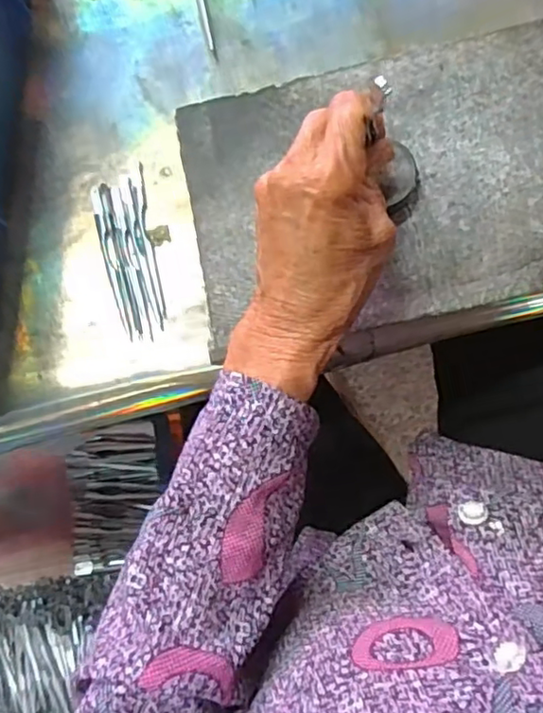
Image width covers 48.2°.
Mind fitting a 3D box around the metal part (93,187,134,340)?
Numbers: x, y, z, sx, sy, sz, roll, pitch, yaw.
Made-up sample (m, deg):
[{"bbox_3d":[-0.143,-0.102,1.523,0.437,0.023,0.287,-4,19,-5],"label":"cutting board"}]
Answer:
[{"bbox_3d":[-0.108,-0.063,0.410,0.009,0.004,0.106,-15,85,4],"label":"metal part"}]

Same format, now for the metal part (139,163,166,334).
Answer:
[{"bbox_3d":[-0.083,-0.075,0.411,0.007,0.004,0.113,-10,85,4],"label":"metal part"}]

